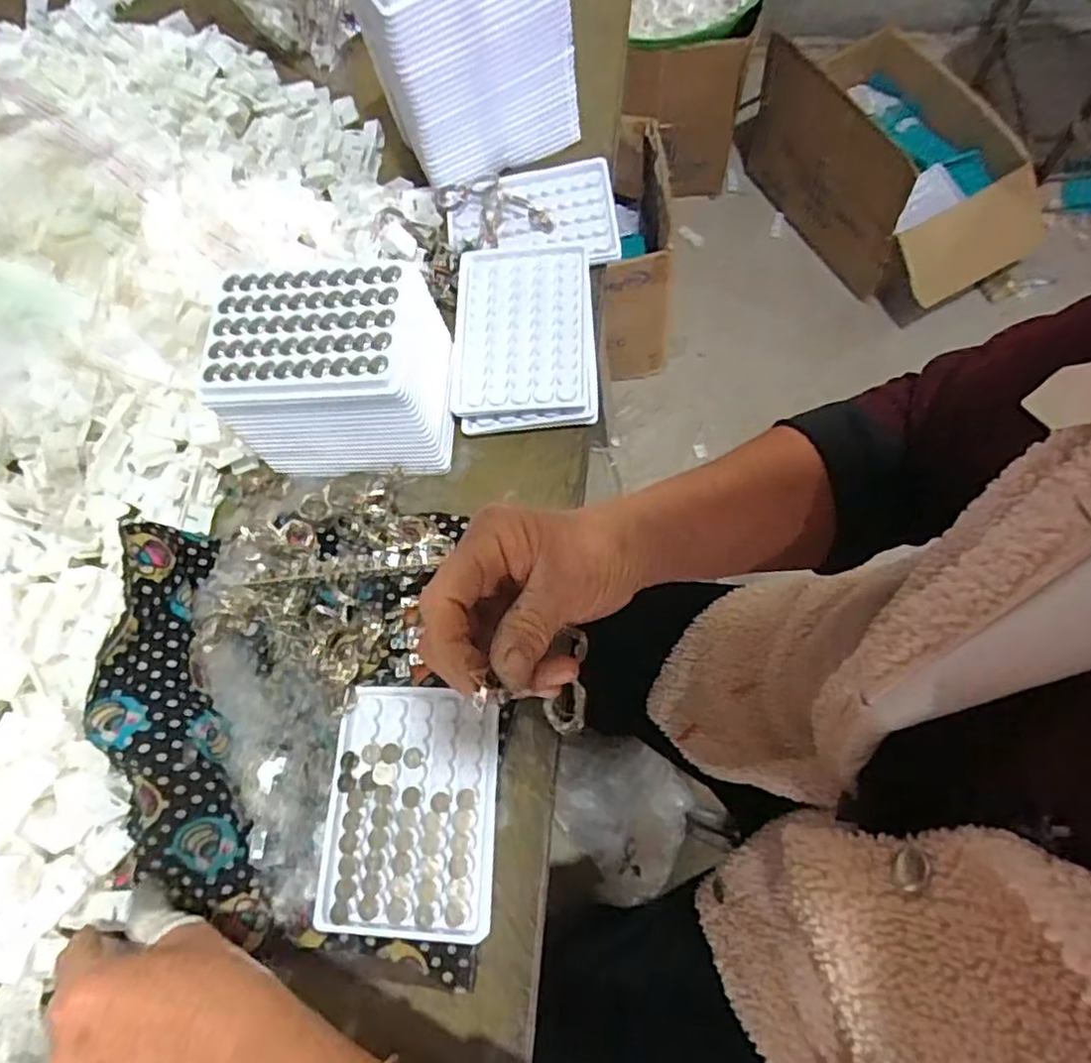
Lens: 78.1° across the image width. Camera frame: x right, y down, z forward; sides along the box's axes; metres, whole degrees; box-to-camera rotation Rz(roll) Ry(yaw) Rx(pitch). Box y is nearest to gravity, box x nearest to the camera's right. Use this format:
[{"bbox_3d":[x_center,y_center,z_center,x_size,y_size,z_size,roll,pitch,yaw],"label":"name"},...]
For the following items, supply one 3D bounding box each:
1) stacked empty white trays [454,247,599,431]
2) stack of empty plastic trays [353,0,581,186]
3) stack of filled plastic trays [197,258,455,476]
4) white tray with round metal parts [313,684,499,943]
[{"bbox_3d":[-0.016,-0.140,0.480,0.099,0.015,0.140,-6,71,10],"label":"stacked empty white trays"},{"bbox_3d":[-0.061,-0.358,0.486,0.134,0.148,0.104,-32,70,-4],"label":"stack of empty plastic trays"},{"bbox_3d":[-0.134,-0.102,0.443,0.140,0.093,0.102,-4,70,6],"label":"stack of filled plastic trays"},{"bbox_3d":[-0.076,0.156,0.383,0.094,0.008,0.129,0,70,4],"label":"white tray with round metal parts"}]

